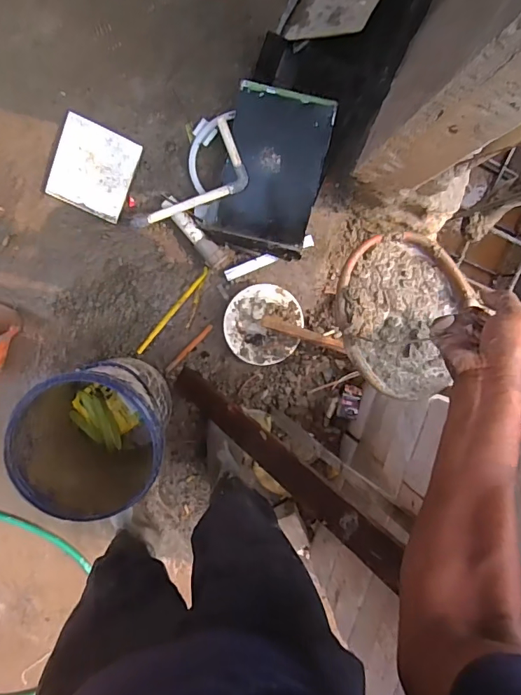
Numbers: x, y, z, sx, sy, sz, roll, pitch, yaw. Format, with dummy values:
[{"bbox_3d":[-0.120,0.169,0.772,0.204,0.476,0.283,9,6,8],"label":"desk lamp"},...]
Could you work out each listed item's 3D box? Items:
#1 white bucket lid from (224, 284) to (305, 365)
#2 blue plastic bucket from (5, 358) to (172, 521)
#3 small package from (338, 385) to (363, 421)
[{"bbox_3d":[0.010,-0.066,1.307,0.218,0.036,0.220,-1,95,-7],"label":"white bucket lid"},{"bbox_3d":[-0.371,0.188,1.108,0.303,0.374,0.297,-1,95,-7],"label":"blue plastic bucket"},{"bbox_3d":[0.271,0.163,1.361,0.060,0.025,0.105,15,94,24],"label":"small package"}]

